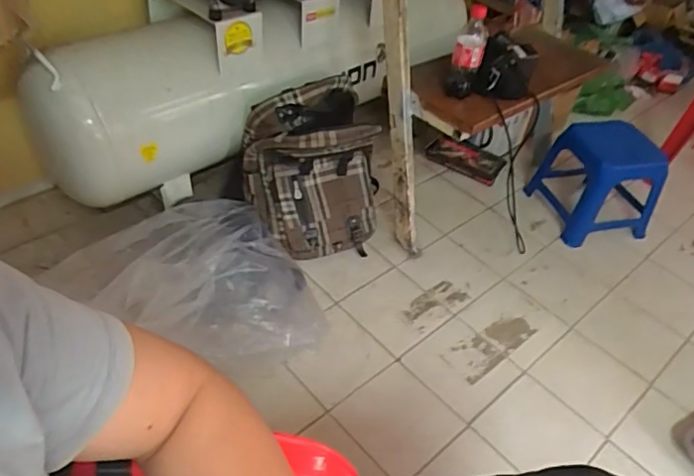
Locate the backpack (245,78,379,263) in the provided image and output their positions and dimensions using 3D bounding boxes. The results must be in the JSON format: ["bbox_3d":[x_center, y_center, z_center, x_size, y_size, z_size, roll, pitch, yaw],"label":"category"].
[{"bbox_3d":[-0.070,-0.150,1.297,0.320,0.353,0.188,-13,47,-20],"label":"backpack"}]

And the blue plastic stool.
[{"bbox_3d":[0.714,-0.174,1.572,0.259,0.266,0.259,-7,45,-15],"label":"blue plastic stool"}]

